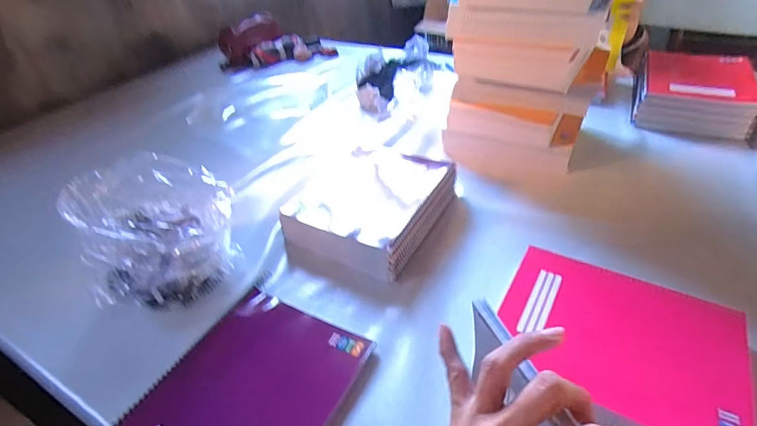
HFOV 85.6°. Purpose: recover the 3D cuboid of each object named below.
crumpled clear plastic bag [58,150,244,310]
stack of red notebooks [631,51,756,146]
[{"bbox_3d":[-0.312,0.025,0.601,0.181,0.158,0.182,-7,39,-2],"label":"crumpled clear plastic bag"},{"bbox_3d":[0.708,-0.270,0.916,0.227,0.098,0.259,18,45,26],"label":"stack of red notebooks"}]

